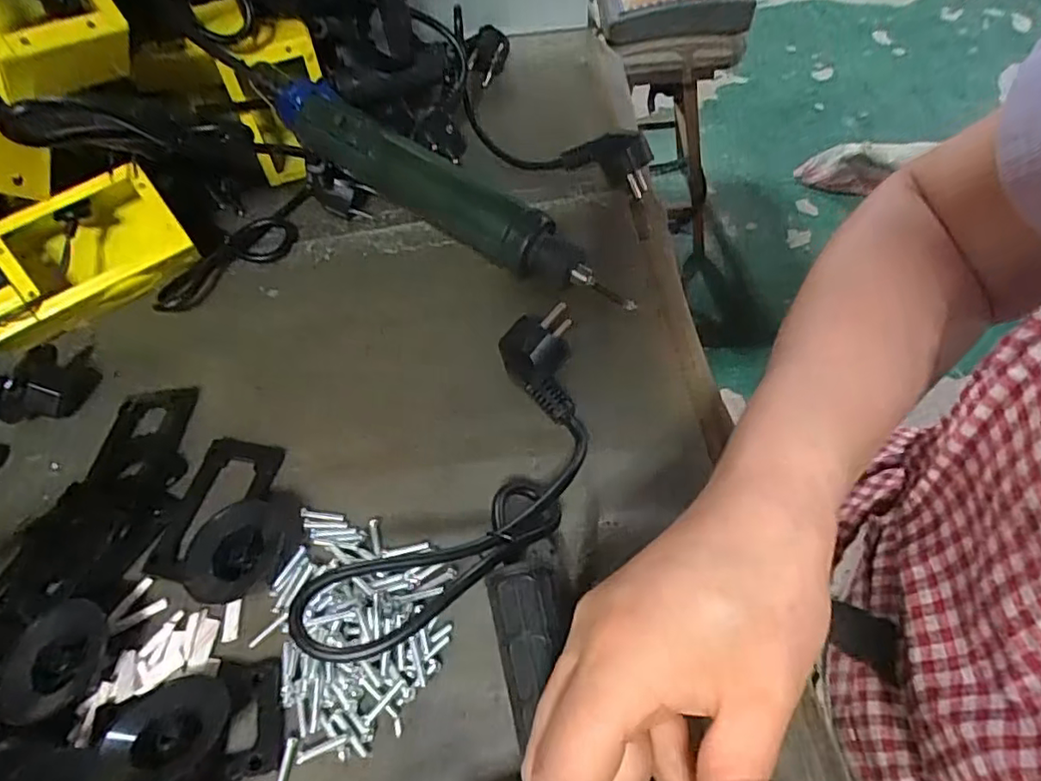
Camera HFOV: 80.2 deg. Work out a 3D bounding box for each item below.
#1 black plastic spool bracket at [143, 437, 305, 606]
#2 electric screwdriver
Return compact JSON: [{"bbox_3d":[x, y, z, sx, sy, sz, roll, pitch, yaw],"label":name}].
[{"bbox_3d":[-0.143,0.060,0.307,0.070,0.021,0.086,8,57,10],"label":"black plastic spool bracket"},{"bbox_3d":[-0.046,-0.123,0.391,0.262,0.037,0.042,32,63,7],"label":"electric screwdriver"}]

